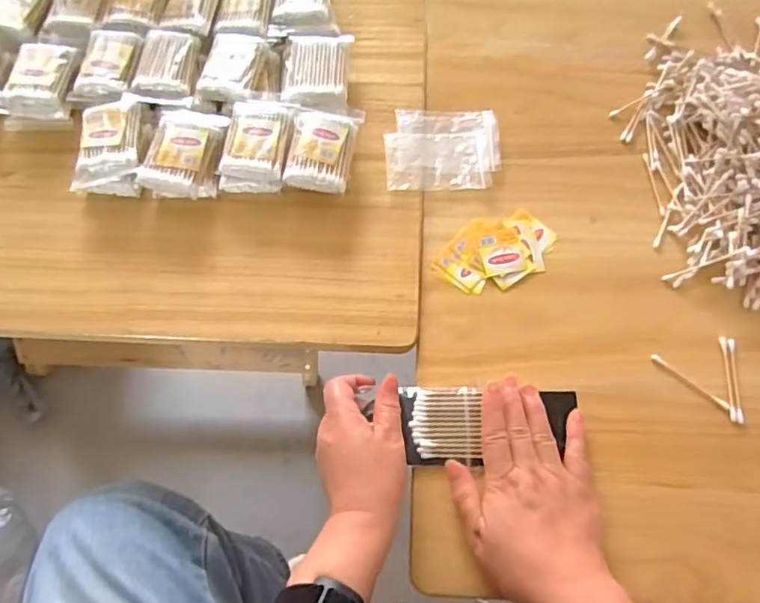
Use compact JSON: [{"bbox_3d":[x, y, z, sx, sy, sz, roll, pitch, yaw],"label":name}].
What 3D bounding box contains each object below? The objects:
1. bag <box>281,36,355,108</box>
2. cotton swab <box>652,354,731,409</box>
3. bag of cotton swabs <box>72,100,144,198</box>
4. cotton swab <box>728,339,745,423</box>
[{"bbox_3d":[-0.063,-0.226,0.597,0.064,0.033,0.091,3,68,1],"label":"bag"},{"bbox_3d":[0.260,0.067,0.498,0.070,0.005,0.007,38,73,14],"label":"cotton swab"},{"bbox_3d":[-0.252,-0.144,0.566,0.061,0.038,0.090,0,68,0],"label":"bag of cotton swabs"},{"bbox_3d":[0.297,0.065,0.497,0.006,0.004,0.073,8,68,3],"label":"cotton swab"}]

